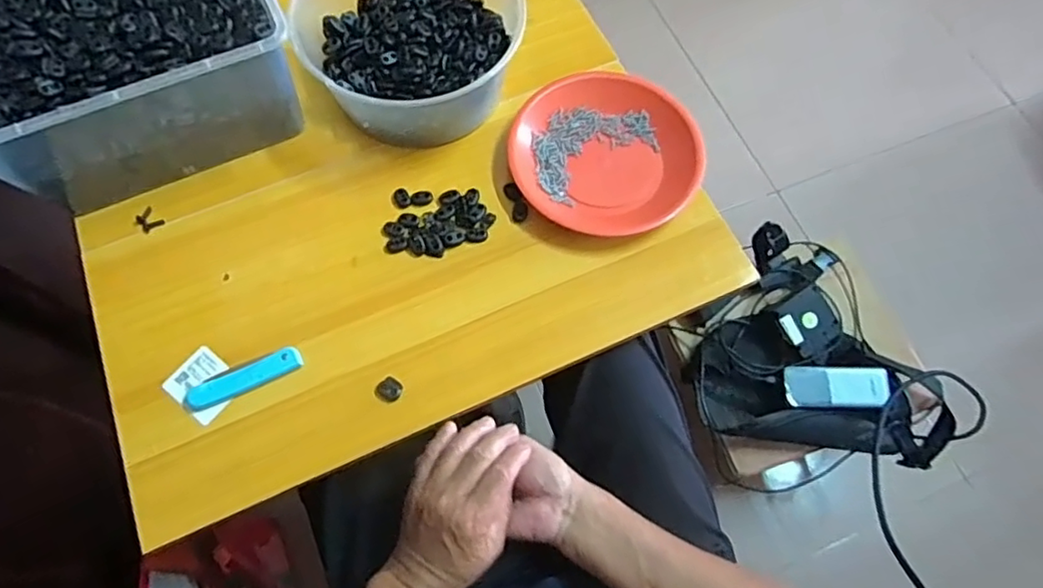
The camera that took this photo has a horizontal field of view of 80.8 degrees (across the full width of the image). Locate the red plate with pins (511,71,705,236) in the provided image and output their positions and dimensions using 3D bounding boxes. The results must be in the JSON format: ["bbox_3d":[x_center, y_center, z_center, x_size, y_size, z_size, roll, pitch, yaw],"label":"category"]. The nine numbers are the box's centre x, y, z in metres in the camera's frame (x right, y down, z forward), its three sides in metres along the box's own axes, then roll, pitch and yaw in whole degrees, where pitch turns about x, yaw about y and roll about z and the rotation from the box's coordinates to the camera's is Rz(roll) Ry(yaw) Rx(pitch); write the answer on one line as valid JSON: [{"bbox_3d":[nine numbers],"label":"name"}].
[{"bbox_3d":[0.082,-0.143,0.629,0.179,0.026,0.187,1,67,-1],"label":"red plate with pins"}]

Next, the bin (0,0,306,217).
[{"bbox_3d":[-0.397,-0.261,0.608,0.291,0.136,0.302,-23,70,-11],"label":"bin"}]

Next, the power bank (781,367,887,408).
[{"bbox_3d":[0.404,0.118,0.783,0.131,0.013,0.053,2,67,-1],"label":"power bank"}]

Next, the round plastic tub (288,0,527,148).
[{"bbox_3d":[-0.114,-0.271,0.638,0.198,0.090,0.215,1,67,-1],"label":"round plastic tub"}]

